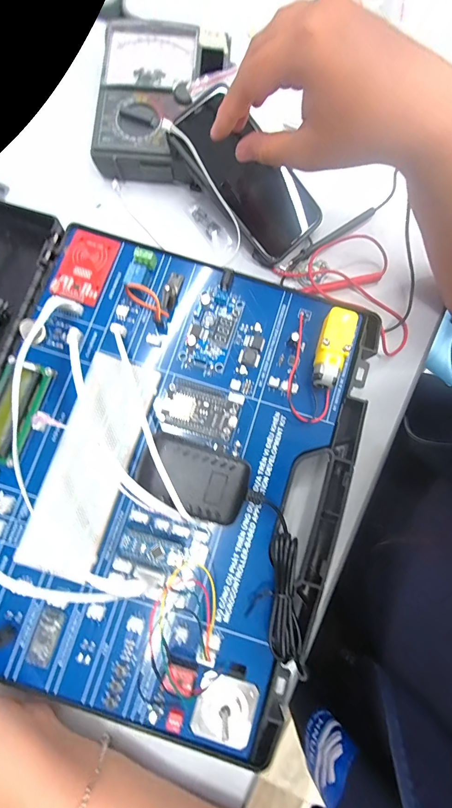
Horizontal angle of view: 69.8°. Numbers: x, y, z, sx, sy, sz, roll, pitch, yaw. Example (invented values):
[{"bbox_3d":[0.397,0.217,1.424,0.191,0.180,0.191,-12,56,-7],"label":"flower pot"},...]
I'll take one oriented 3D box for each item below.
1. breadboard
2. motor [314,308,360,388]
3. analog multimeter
[{"bbox_3d":[-0.102,0.044,0.251,0.054,0.011,0.162,18,81,2],"label":"breadboard"},{"bbox_3d":[0.085,-0.043,0.263,0.024,0.026,0.062,15,81,1],"label":"motor"},{"bbox_3d":[-0.077,-0.302,0.330,0.091,0.045,0.150,4,81,0],"label":"analog multimeter"}]

